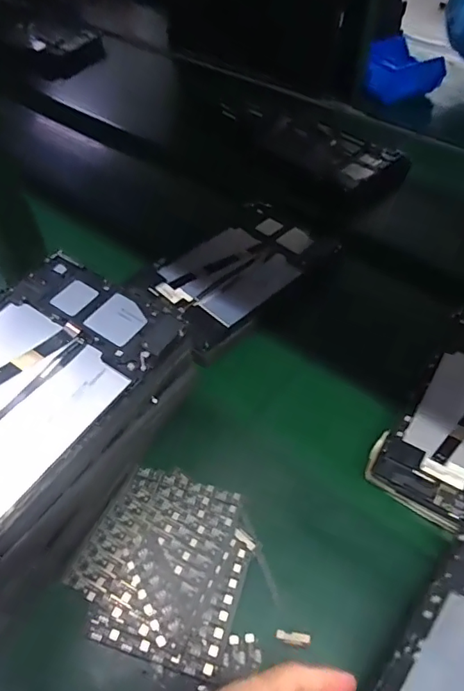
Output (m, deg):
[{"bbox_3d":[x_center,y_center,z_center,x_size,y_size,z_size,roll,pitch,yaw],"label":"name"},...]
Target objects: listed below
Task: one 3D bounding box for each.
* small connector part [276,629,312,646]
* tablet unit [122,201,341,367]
[{"bbox_3d":[0.047,0.224,0.384,0.026,0.004,0.009,8,51,7],"label":"small connector part"},{"bbox_3d":[0.005,-0.096,0.631,0.156,0.016,0.252,36,60,27],"label":"tablet unit"}]

